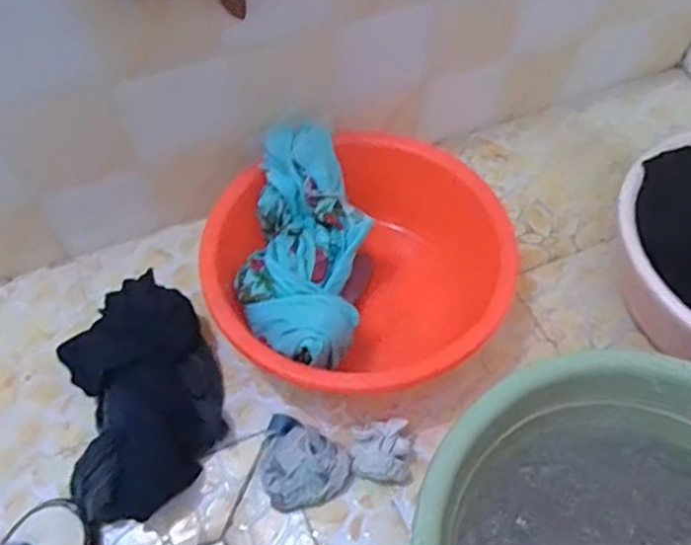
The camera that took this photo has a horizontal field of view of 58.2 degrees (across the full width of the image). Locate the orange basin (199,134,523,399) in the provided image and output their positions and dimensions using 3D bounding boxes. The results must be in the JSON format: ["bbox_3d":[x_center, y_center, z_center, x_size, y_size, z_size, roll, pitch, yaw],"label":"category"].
[{"bbox_3d":[0.019,0.017,0.877,0.386,0.198,0.373,1,57,-1],"label":"orange basin"}]

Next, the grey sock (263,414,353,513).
[{"bbox_3d":[-0.061,0.245,0.791,0.125,0.056,0.104,32,62,18],"label":"grey sock"}]

